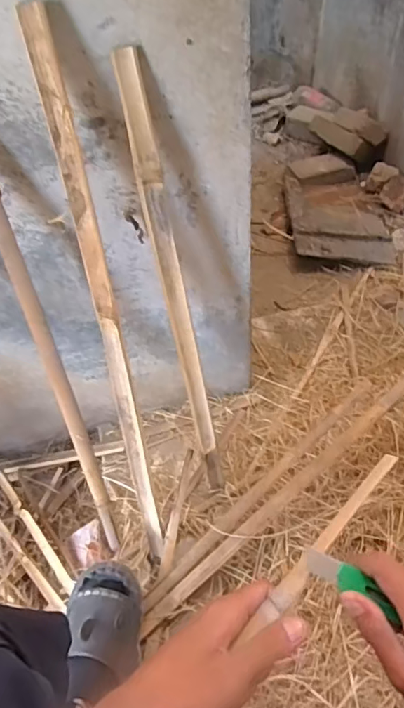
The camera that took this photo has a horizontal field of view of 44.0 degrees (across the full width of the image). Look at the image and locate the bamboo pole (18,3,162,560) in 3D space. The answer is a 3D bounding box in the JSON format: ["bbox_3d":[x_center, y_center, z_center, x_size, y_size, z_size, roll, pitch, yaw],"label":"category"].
[{"bbox_3d":[-0.129,-0.008,0.737,0.044,0.836,0.061,-6,29,1],"label":"bamboo pole"}]

